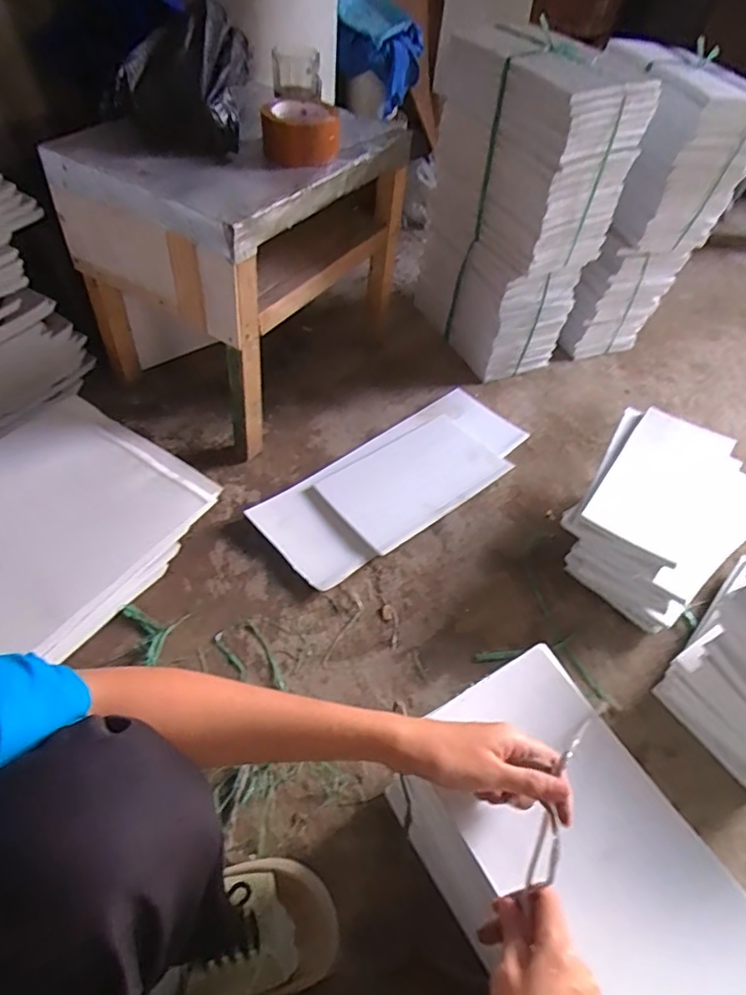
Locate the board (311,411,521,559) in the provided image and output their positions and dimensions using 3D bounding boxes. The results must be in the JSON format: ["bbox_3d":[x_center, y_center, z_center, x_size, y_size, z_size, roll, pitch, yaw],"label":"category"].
[{"bbox_3d":[0.066,-0.035,0.889,0.287,0.023,0.166,-31,55,-25],"label":"board"}]

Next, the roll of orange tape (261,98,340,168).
[{"bbox_3d":[-0.100,-0.495,0.768,0.100,0.059,0.100,-5,52,-10],"label":"roll of orange tape"}]

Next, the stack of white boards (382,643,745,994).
[{"bbox_3d":[0.153,0.315,0.478,0.146,0.215,0.277,-23,57,-22],"label":"stack of white boards"}]

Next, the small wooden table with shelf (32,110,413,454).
[{"bbox_3d":[-0.192,-0.374,0.920,0.319,0.383,0.441,30,54,18],"label":"small wooden table with shelf"}]

